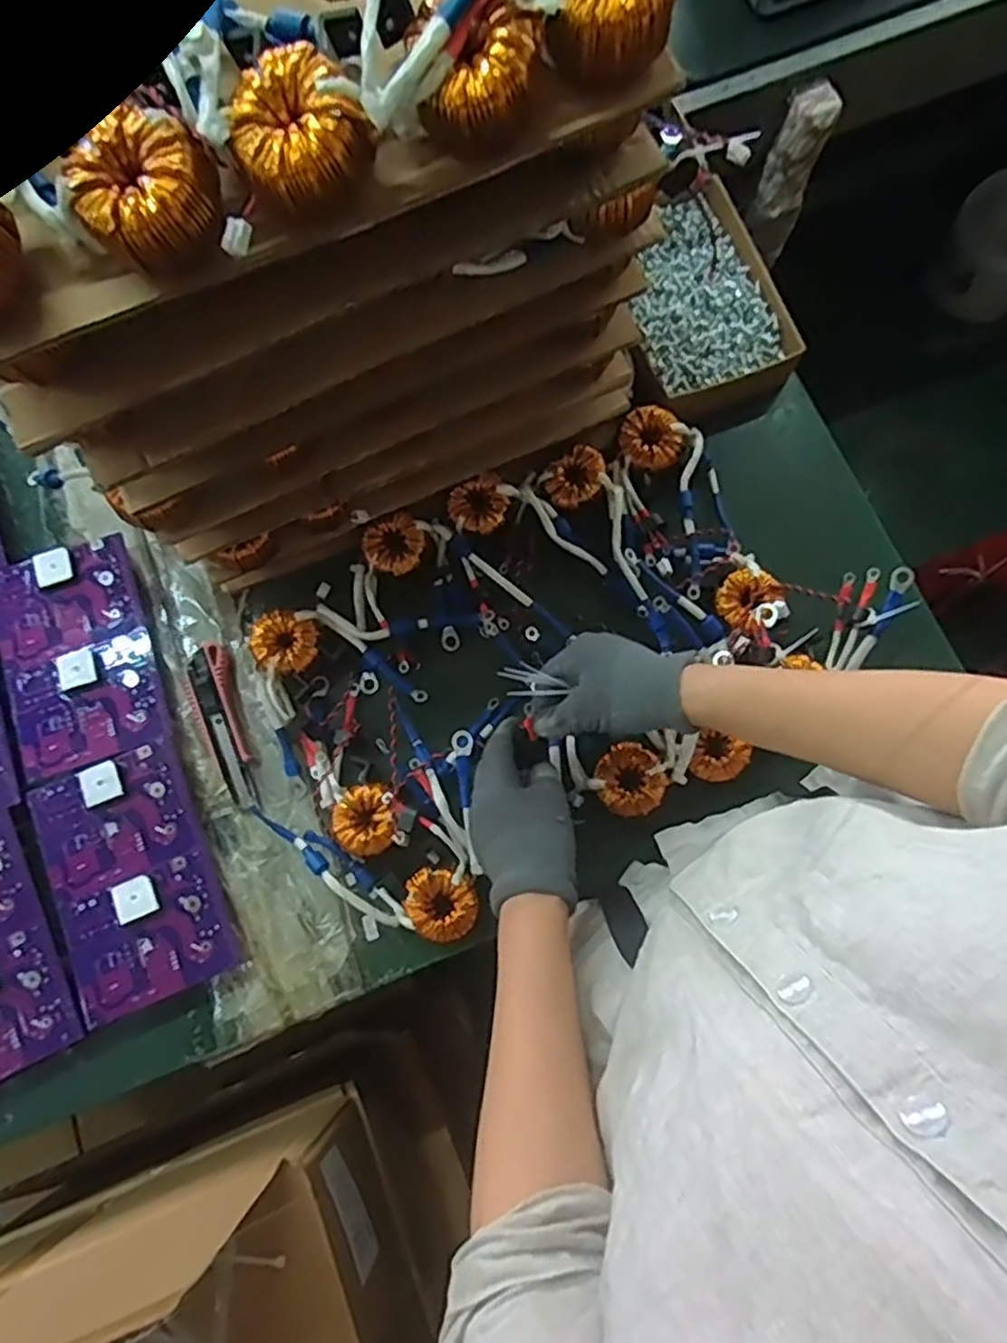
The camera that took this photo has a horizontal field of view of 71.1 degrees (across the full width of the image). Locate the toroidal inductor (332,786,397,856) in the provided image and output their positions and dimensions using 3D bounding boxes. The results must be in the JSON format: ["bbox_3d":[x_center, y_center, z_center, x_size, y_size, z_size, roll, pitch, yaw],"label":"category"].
[{"bbox_3d":[-0.114,0.123,0.588,0.051,0.034,0.055,0,78,1],"label":"toroidal inductor"}]

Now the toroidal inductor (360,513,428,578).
[{"bbox_3d":[-0.096,-0.113,0.632,0.053,0.017,0.052,0,78,1],"label":"toroidal inductor"}]

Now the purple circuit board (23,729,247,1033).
[{"bbox_3d":[-0.309,0.168,0.577,0.130,0.011,0.198,-23,79,-3],"label":"purple circuit board"}]

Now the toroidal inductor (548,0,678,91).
[{"bbox_3d":[0.053,-0.315,0.334,0.055,0.032,0.055,8,79,3],"label":"toroidal inductor"}]

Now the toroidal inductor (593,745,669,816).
[{"bbox_3d":[0.105,0.091,0.587,0.055,0.026,0.057,-38,80,-6],"label":"toroidal inductor"}]

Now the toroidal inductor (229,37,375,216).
[{"bbox_3d":[-0.093,-0.242,0.317,0.055,0.028,0.054,-36,80,-6],"label":"toroidal inductor"}]

